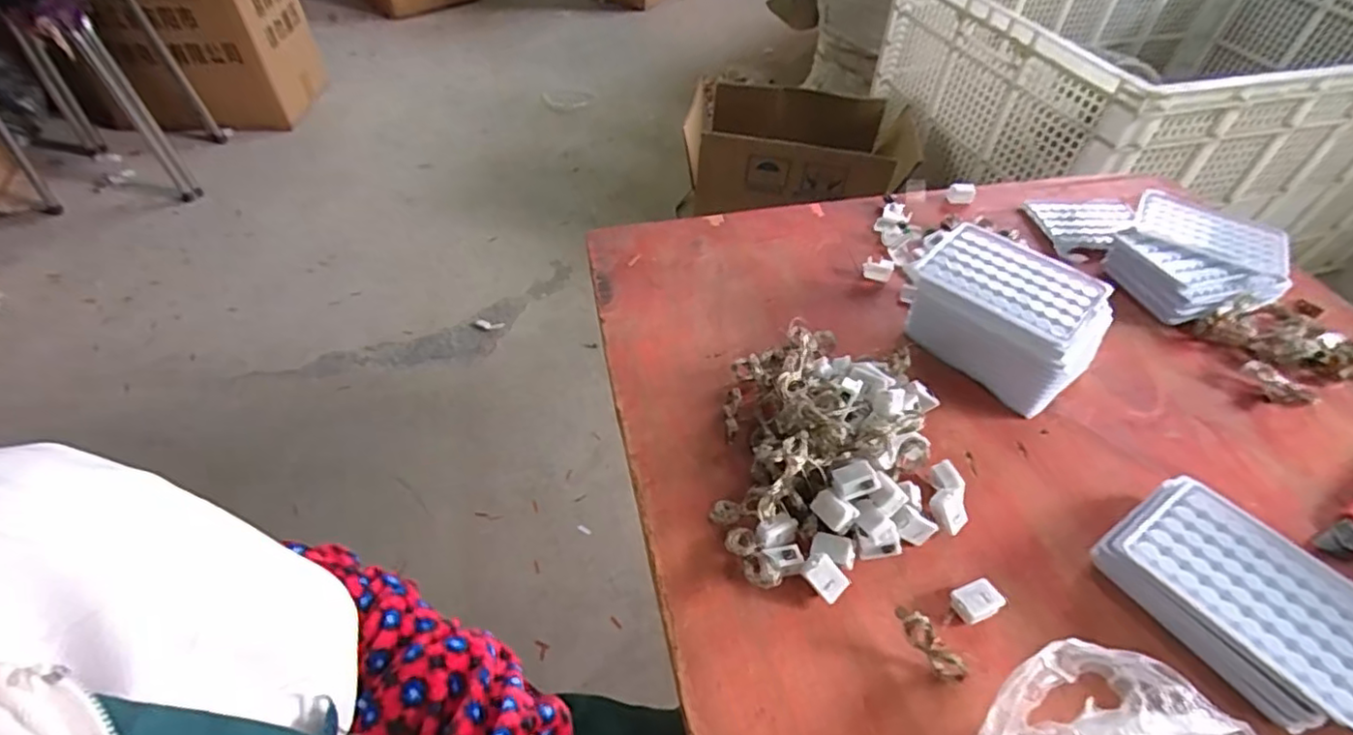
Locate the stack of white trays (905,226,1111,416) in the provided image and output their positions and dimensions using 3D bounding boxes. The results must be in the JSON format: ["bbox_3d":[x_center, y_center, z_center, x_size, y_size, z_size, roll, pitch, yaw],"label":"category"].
[{"bbox_3d":[0.273,-0.046,0.534,0.103,0.070,0.148,-36,59,-29],"label":"stack of white trays"}]

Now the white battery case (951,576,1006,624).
[{"bbox_3d":[0.188,0.147,0.399,0.026,0.014,0.022,-16,51,-15],"label":"white battery case"}]

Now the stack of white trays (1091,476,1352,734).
[{"bbox_3d":[0.350,0.139,0.393,0.098,0.037,0.138,-27,55,-23],"label":"stack of white trays"}]

